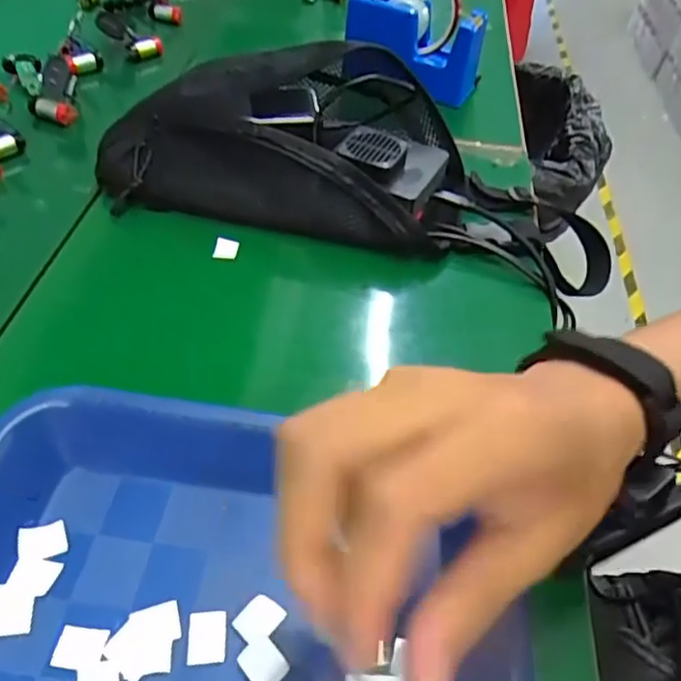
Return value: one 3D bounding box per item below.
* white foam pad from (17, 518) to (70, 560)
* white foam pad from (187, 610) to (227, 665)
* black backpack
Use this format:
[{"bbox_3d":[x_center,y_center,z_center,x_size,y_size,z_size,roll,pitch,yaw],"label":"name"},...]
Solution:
[{"bbox_3d":[-0.140,0.093,0.286,0.020,0.006,0.016,-14,52,-21],"label":"white foam pad"},{"bbox_3d":[-0.057,0.127,0.263,0.016,0.004,0.020,1,48,-8],"label":"white foam pad"},{"bbox_3d":[-0.041,-0.151,0.468,0.267,0.088,0.135,10,48,4],"label":"black backpack"}]

